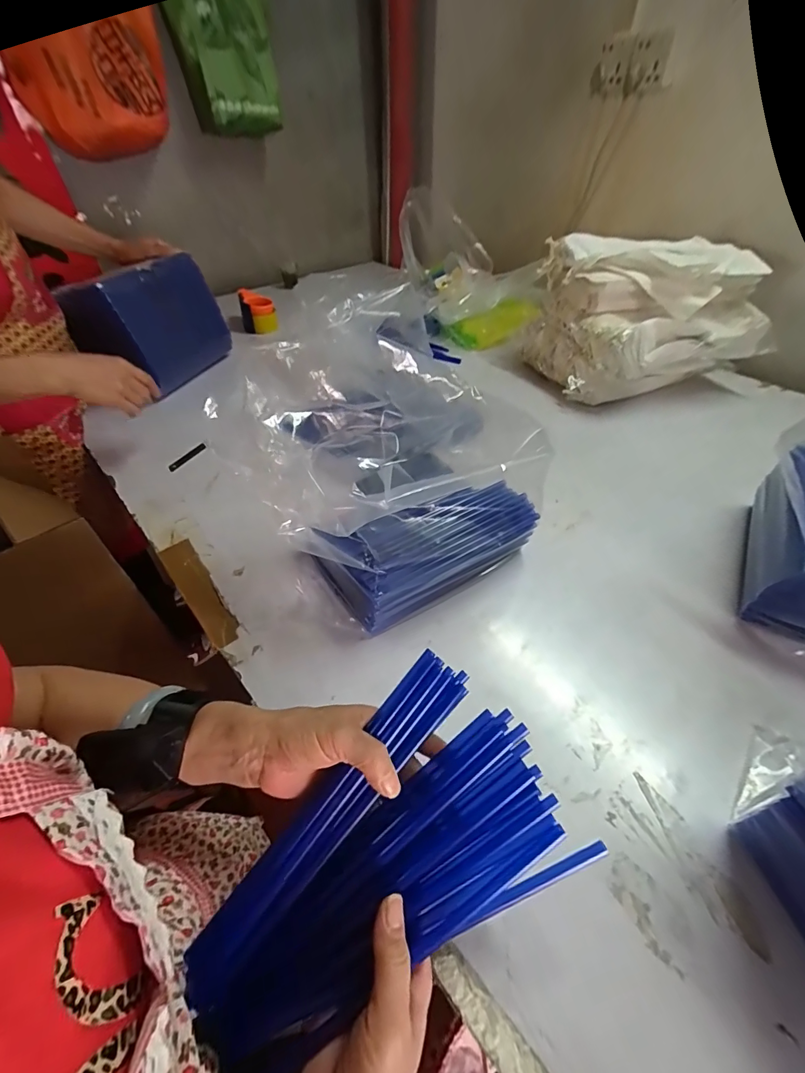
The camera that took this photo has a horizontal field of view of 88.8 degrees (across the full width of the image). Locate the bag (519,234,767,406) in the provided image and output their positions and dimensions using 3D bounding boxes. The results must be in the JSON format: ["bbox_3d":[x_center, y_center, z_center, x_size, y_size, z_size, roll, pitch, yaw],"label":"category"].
[{"bbox_3d":[0.513,-0.460,0.858,0.403,0.227,0.281,-8,46,-8],"label":"bag"}]

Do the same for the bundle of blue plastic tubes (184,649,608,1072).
[{"bbox_3d":[-0.016,0.218,0.269,0.247,0.076,0.151,-30,54,-24],"label":"bundle of blue plastic tubes"}]

